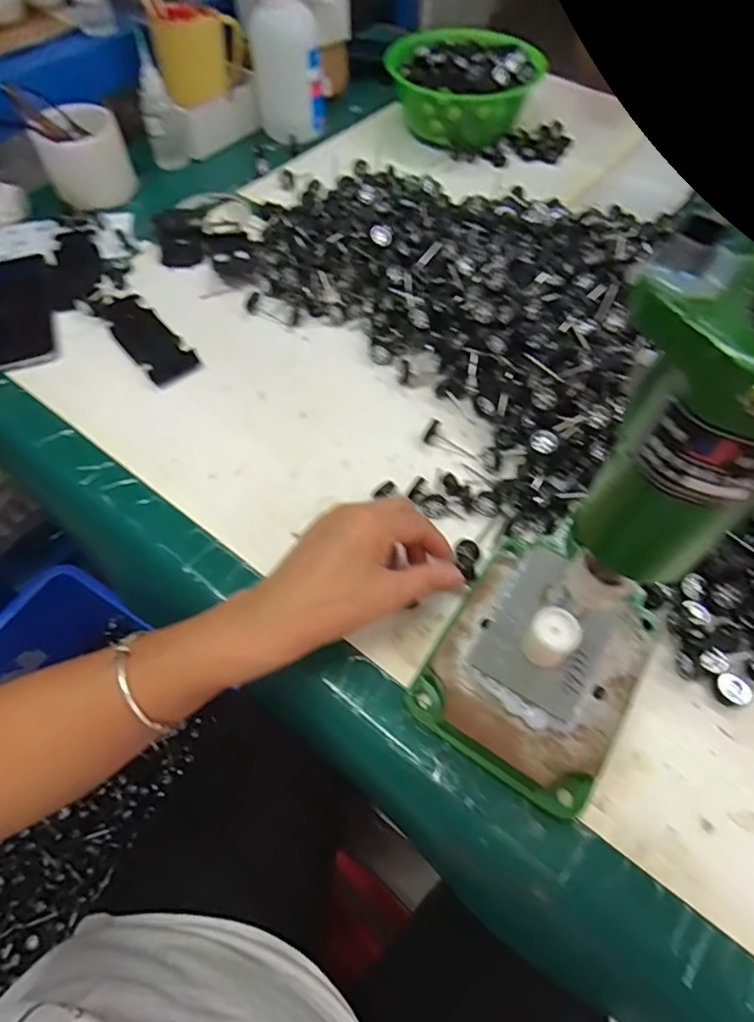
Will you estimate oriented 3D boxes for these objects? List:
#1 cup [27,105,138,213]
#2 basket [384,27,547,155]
[{"bbox_3d":[-0.327,-0.400,0.627,0.088,0.073,0.082,0,58,-1],"label":"cup"},{"bbox_3d":[0.113,-0.544,0.716,0.159,0.086,0.160,0,58,-1],"label":"basket"}]

